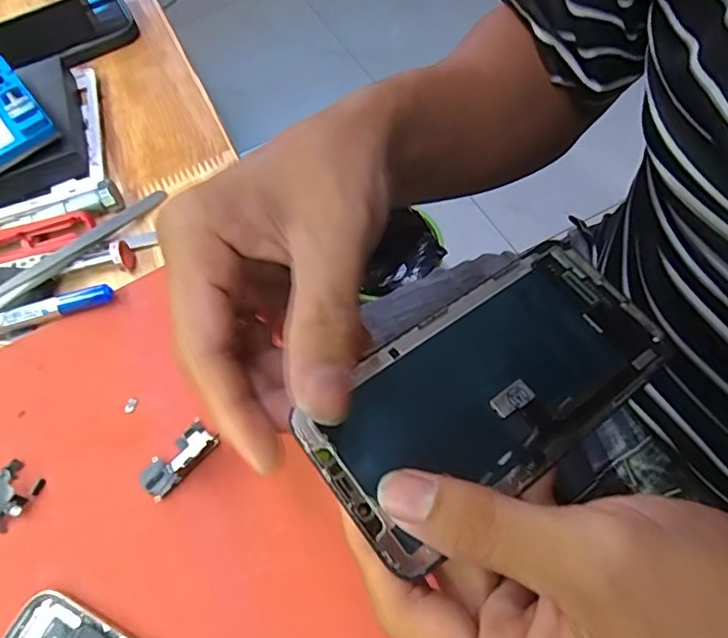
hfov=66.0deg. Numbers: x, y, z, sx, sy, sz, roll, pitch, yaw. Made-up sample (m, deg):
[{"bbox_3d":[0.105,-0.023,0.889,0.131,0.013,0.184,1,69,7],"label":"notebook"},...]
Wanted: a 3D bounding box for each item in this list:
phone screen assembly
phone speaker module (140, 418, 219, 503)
[{"bbox_3d":[0.046,0.022,0.203,0.138,0.007,0.066,-31,62,-21],"label":"phone screen assembly"},{"bbox_3d":[-0.081,0.062,0.246,0.017,0.004,0.035,38,69,23],"label":"phone speaker module"}]

